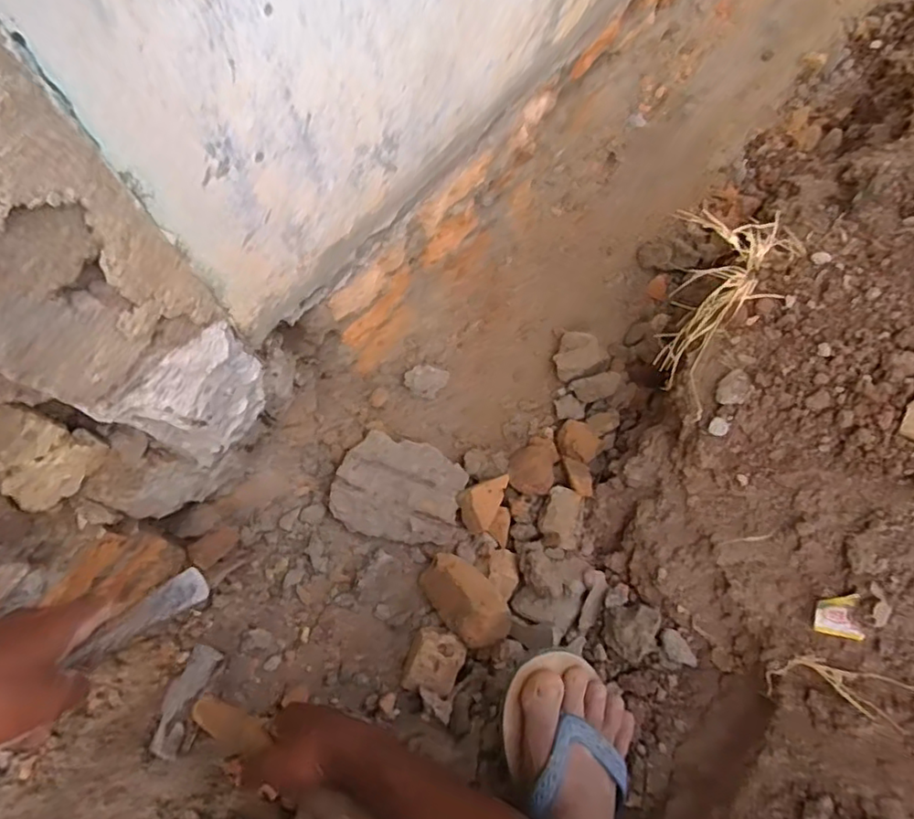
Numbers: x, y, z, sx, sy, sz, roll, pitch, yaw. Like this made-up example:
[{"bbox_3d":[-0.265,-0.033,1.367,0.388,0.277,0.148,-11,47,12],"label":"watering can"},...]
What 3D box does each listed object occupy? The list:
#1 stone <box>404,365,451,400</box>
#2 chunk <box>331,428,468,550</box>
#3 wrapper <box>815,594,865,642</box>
[{"bbox_3d":[-0.039,-0.038,0.773,0.045,0.027,0.045,28,74,6],"label":"stone"},{"bbox_3d":[-0.065,0.094,0.722,0.149,0.042,0.114,13,73,1],"label":"chunk"},{"bbox_3d":[0.307,0.165,0.495,0.033,0.007,0.034,0,77,40],"label":"wrapper"}]

